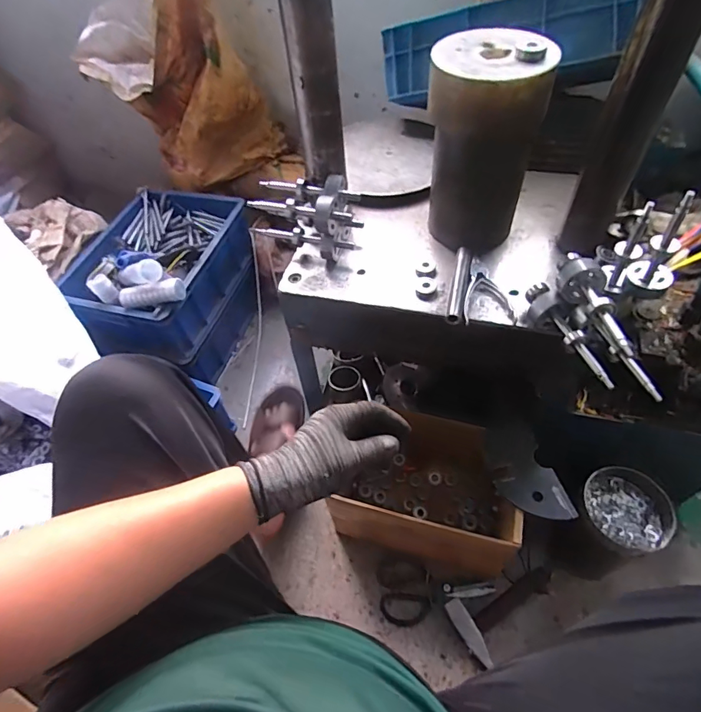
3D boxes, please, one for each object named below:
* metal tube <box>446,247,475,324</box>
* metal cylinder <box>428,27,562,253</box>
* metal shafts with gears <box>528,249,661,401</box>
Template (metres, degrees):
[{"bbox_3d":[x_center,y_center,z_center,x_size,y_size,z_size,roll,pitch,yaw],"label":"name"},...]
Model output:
[{"bbox_3d":[0.158,-0.105,0.653,0.024,0.020,0.151,10,54,12],"label":"metal tube"},{"bbox_3d":[0.178,-0.279,0.634,0.142,0.255,0.130,11,54,13],"label":"metal cylinder"},{"bbox_3d":[0.284,-0.036,0.533,0.076,0.085,0.177,-13,53,-5],"label":"metal shafts with gears"}]

